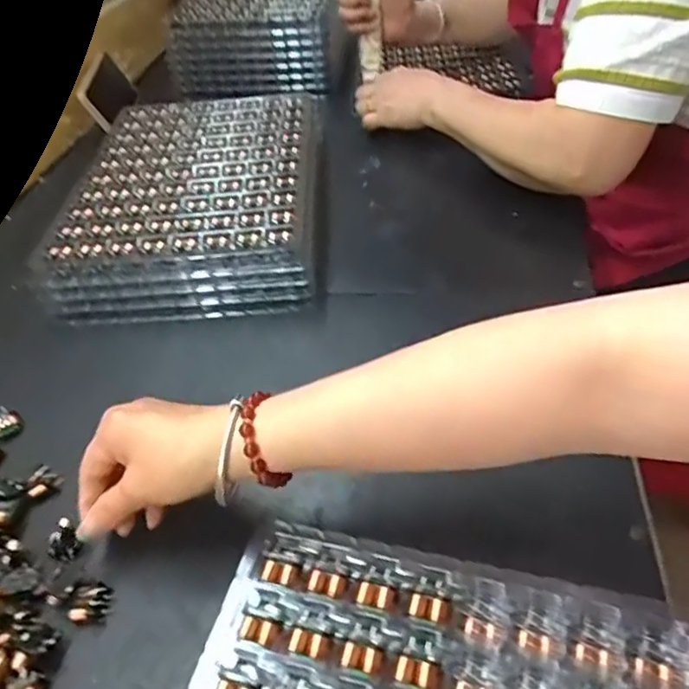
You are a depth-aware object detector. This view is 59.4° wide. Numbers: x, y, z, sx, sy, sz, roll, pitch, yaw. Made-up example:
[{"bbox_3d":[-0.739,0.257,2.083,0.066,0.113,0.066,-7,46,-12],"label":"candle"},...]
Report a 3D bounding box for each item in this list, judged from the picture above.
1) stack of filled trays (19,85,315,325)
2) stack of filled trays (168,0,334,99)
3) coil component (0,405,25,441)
[{"bbox_3d":[-0.155,-0.172,0.657,0.248,0.055,0.354,-4,44,2],"label":"stack of filled trays"},{"bbox_3d":[-0.127,-0.539,1.005,0.249,0.101,0.362,-1,44,4],"label":"stack of filled trays"},{"bbox_3d":[-0.261,0.060,0.465,0.020,0.018,0.021,32,55,32],"label":"coil component"}]

